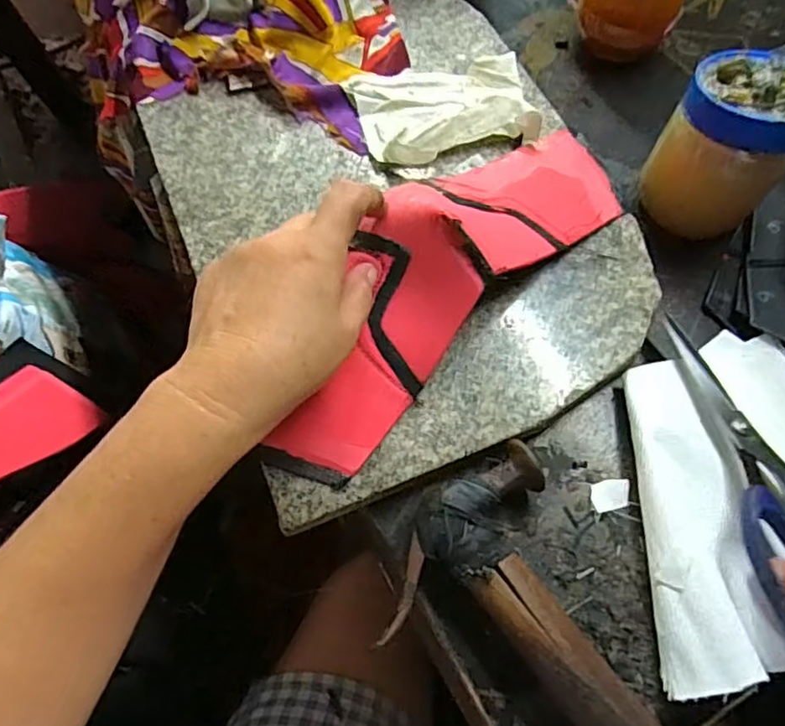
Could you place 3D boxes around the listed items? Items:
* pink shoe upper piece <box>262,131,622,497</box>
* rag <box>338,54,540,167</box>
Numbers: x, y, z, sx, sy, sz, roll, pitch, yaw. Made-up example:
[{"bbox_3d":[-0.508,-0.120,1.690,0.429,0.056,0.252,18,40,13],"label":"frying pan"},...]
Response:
[{"bbox_3d":[0.036,-0.060,0.353,0.094,0.063,0.284,37,69,14],"label":"pink shoe upper piece"},{"bbox_3d":[0.037,-0.177,0.423,0.119,0.021,0.083,-15,66,-9],"label":"rag"}]

